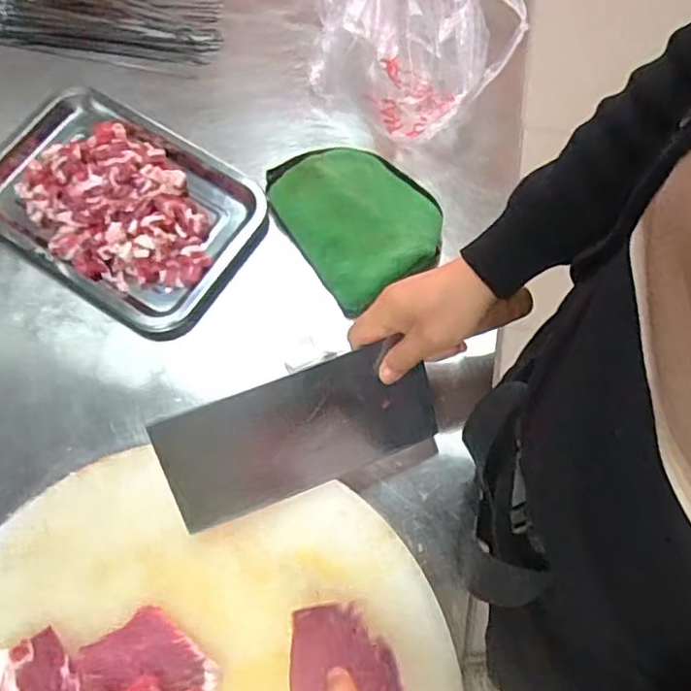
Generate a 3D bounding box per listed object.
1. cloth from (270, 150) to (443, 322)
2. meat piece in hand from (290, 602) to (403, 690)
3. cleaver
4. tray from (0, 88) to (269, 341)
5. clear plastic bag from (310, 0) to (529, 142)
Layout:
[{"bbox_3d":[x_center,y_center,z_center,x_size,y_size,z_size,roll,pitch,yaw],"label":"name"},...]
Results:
[{"bbox_3d":[0.012,-0.143,0.680,0.143,0.037,0.179,-30,74,-10],"label":"cloth"},{"bbox_3d":[-0.001,0.242,0.478,0.082,0.020,0.078,3,30,-2],"label":"meat piece in hand"},{"bbox_3d":[0.007,0.051,0.539,0.332,0.027,0.112,-21,116,-9],"label":"cleaver"},{"bbox_3d":[-0.263,-0.165,0.689,0.330,0.043,0.223,31,74,10],"label":"tray"},{"bbox_3d":[0.081,-0.366,0.736,0.229,0.093,0.234,-38,75,-12],"label":"clear plastic bag"}]

